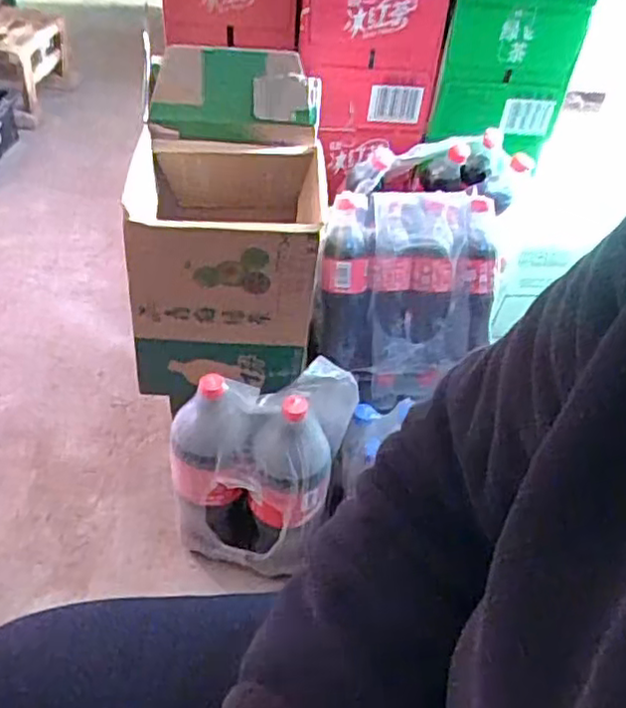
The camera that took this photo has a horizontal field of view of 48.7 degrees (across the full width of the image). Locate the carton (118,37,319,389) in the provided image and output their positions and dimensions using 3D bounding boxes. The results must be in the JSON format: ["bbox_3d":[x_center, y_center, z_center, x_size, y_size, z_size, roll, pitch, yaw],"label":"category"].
[{"bbox_3d":[-0.111,-0.161,0.897,0.244,0.351,0.240,0,44,-7],"label":"carton"}]

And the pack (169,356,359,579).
[{"bbox_3d":[-0.075,0.164,0.935,0.209,0.351,0.121,11,44,4],"label":"pack"}]

